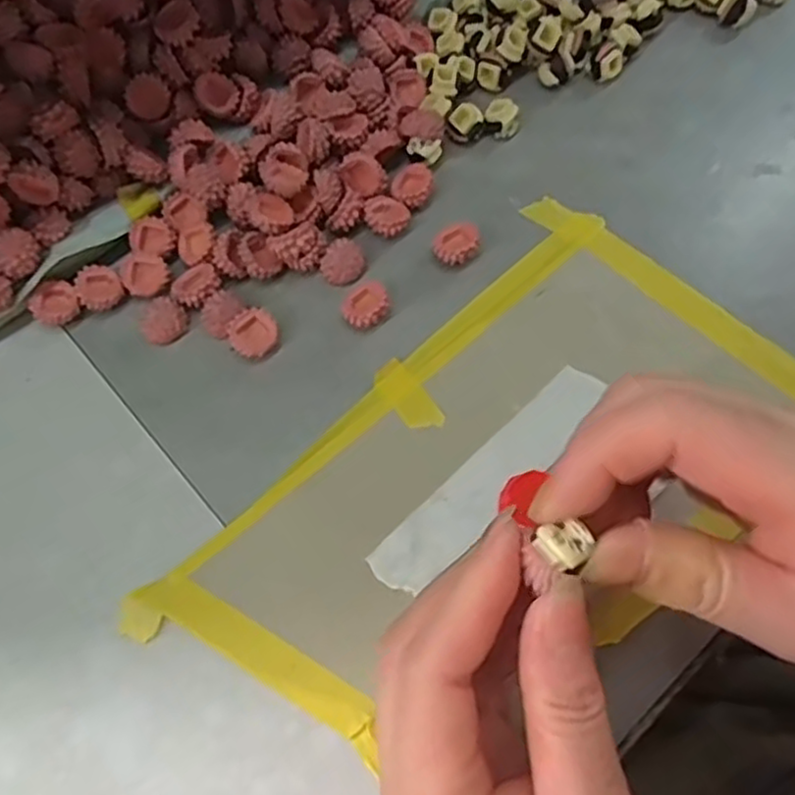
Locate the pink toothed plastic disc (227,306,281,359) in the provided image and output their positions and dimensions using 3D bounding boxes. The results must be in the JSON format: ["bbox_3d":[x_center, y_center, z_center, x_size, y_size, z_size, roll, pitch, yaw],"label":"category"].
[{"bbox_3d":[-0.060,-0.026,0.294,0.020,0.009,0.020,0,69,1],"label":"pink toothed plastic disc"}]

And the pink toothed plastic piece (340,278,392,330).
[{"bbox_3d":[-0.014,-0.039,0.298,0.020,0.009,0.019,0,69,1],"label":"pink toothed plastic piece"}]

